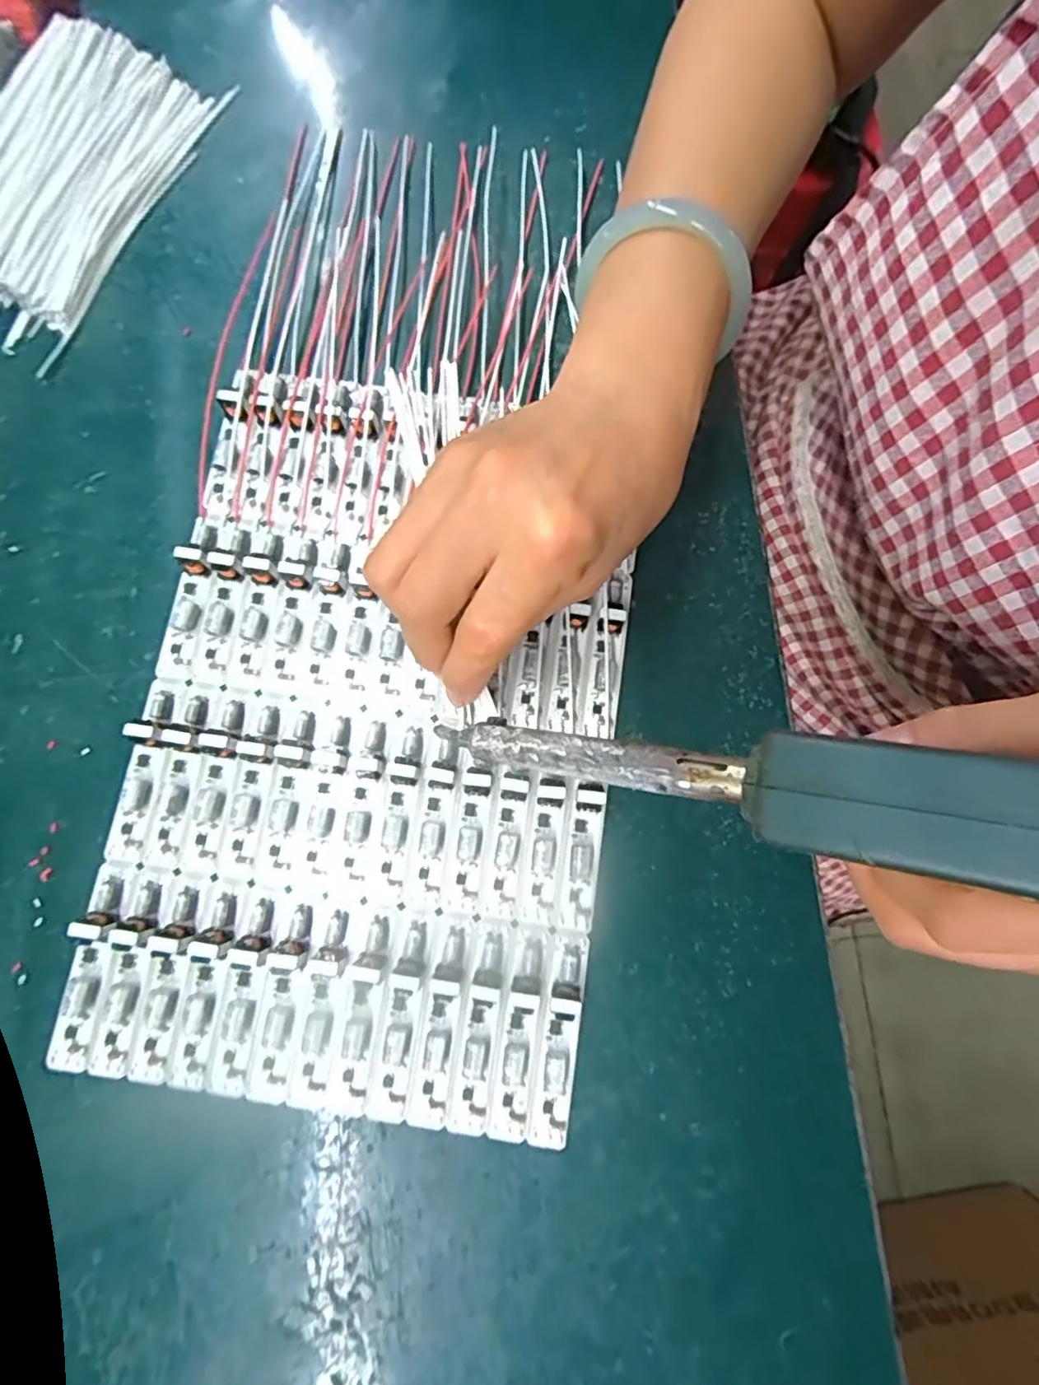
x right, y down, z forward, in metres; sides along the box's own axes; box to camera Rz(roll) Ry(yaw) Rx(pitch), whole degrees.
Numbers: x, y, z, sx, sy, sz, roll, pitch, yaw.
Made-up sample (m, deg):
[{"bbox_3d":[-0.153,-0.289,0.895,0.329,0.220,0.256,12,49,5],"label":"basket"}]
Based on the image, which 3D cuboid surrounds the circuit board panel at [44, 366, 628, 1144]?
[{"bbox_3d":[-0.060,0.008,0.258,0.192,0.015,0.290,9,79,0],"label":"circuit board panel"}]

